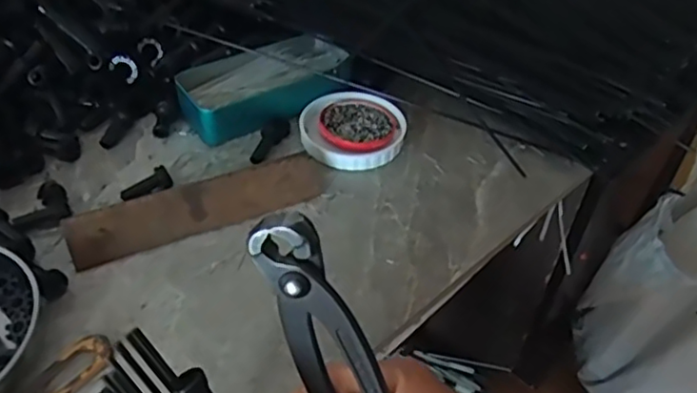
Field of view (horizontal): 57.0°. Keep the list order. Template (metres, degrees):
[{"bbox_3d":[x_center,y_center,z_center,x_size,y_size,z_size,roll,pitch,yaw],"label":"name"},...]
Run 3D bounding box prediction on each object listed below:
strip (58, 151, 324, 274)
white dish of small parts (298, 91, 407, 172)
[{"bbox_3d":[-0.106,0.007,0.466,0.184,0.035,0.006,-17,9,-19],"label":"strip"},{"bbox_3d":[0.002,-0.057,0.544,0.087,0.014,0.085,1,44,-1],"label":"white dish of small parts"}]

